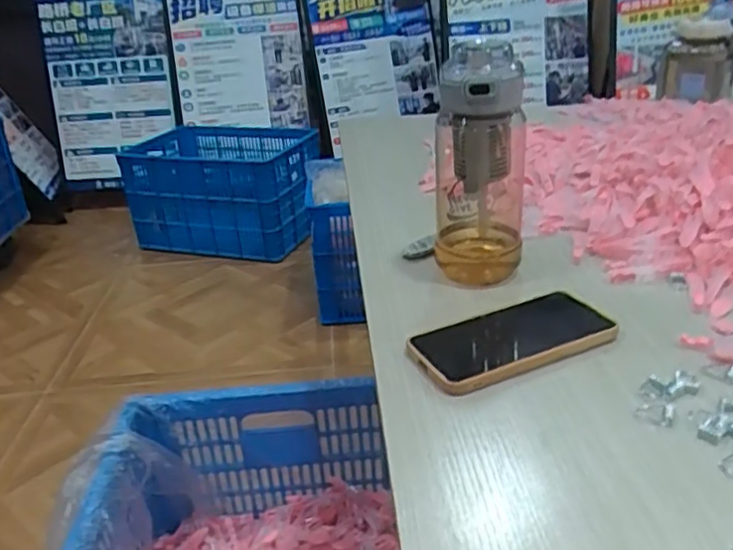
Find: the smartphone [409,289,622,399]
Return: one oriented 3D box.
[{"bbox_3d":[0.114,0.050,0.514,0.156,0.011,0.078,-15,29,-20],"label":"smartphone"}]

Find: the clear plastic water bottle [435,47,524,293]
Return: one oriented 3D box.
[{"bbox_3d":[0.101,-0.095,0.583,0.079,0.199,0.073,2,28,13],"label":"clear plastic water bottle"}]

